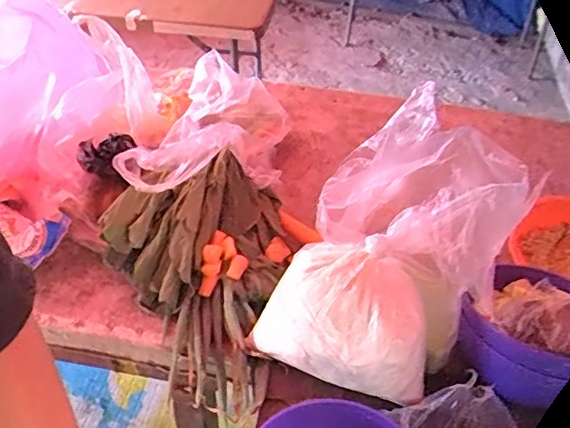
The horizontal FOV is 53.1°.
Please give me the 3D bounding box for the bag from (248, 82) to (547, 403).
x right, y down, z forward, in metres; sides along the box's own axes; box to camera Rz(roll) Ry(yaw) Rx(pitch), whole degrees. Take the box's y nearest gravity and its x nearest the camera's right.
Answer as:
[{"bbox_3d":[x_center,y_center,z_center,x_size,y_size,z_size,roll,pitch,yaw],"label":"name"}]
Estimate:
[{"bbox_3d":[0.116,0.018,0.592,0.205,0.178,0.286,21,43,17],"label":"bag"}]

